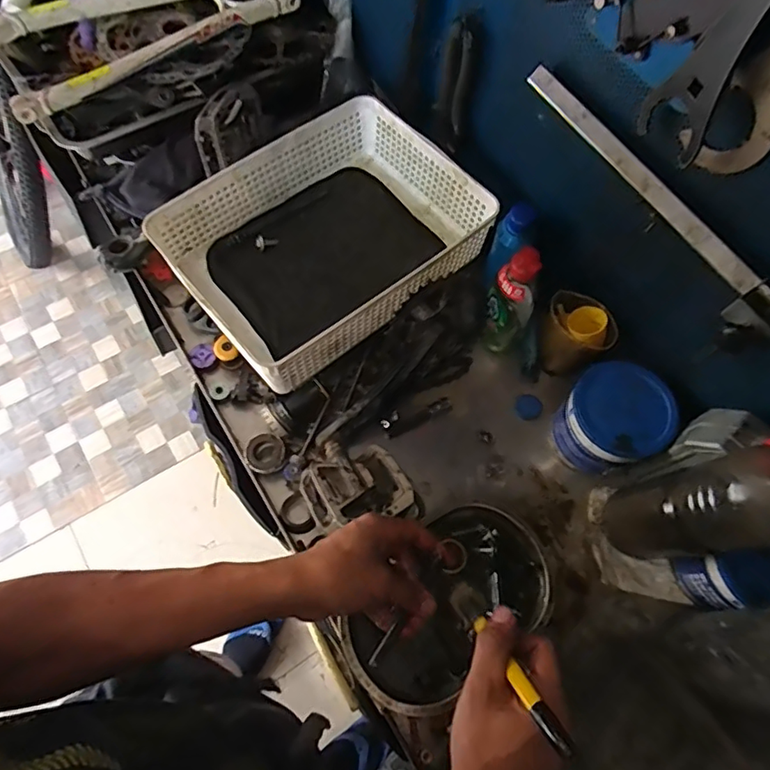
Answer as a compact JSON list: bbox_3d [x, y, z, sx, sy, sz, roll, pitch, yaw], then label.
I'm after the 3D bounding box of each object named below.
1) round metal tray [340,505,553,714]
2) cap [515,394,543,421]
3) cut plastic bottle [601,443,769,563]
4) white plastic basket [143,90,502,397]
[{"bbox_3d":[0.064,0.219,0.545,0.215,0.039,0.135,-32,71,-16],"label":"round metal tray"},{"bbox_3d":[0.171,0.027,0.648,0.031,0.015,0.029,1,66,-3],"label":"cap"},{"bbox_3d":[0.275,0.115,0.489,0.070,0.245,0.083,-9,67,-7],"label":"cut plastic bottle"},{"bbox_3d":[-0.069,-0.168,0.642,0.328,0.100,0.248,-37,73,-17],"label":"white plastic basket"}]

